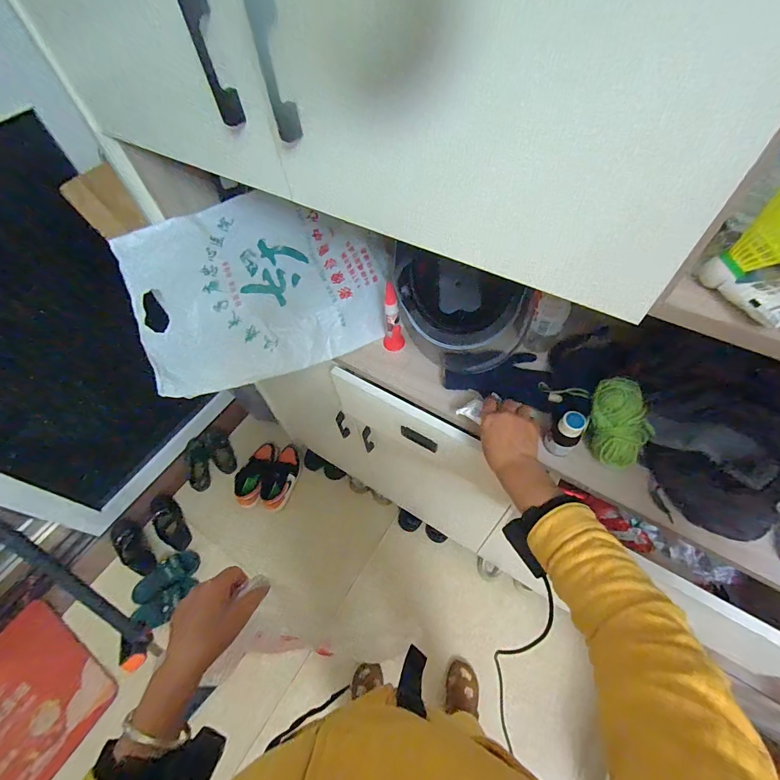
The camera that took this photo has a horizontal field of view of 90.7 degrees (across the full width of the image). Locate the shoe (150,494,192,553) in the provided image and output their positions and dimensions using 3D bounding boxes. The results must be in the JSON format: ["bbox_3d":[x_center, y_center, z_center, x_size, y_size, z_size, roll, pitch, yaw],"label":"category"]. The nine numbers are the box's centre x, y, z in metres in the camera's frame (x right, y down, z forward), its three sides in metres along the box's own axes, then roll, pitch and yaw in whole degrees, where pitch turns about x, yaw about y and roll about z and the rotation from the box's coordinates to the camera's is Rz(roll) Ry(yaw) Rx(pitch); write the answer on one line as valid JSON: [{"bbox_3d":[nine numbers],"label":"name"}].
[{"bbox_3d":[-0.873,0.513,1.524,0.117,0.069,0.271,-42,51,-20],"label":"shoe"}]

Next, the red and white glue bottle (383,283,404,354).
[{"bbox_3d":[0.004,-0.124,0.683,0.038,0.121,0.046,-5,58,1],"label":"red and white glue bottle"}]

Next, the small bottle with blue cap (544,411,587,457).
[{"bbox_3d":[0.258,0.068,0.570,0.036,0.083,0.040,-40,64,-20],"label":"small bottle with blue cap"}]

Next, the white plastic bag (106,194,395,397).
[{"bbox_3d":[-0.221,-0.187,0.682,0.438,0.058,0.326,-20,83,-8],"label":"white plastic bag"}]

